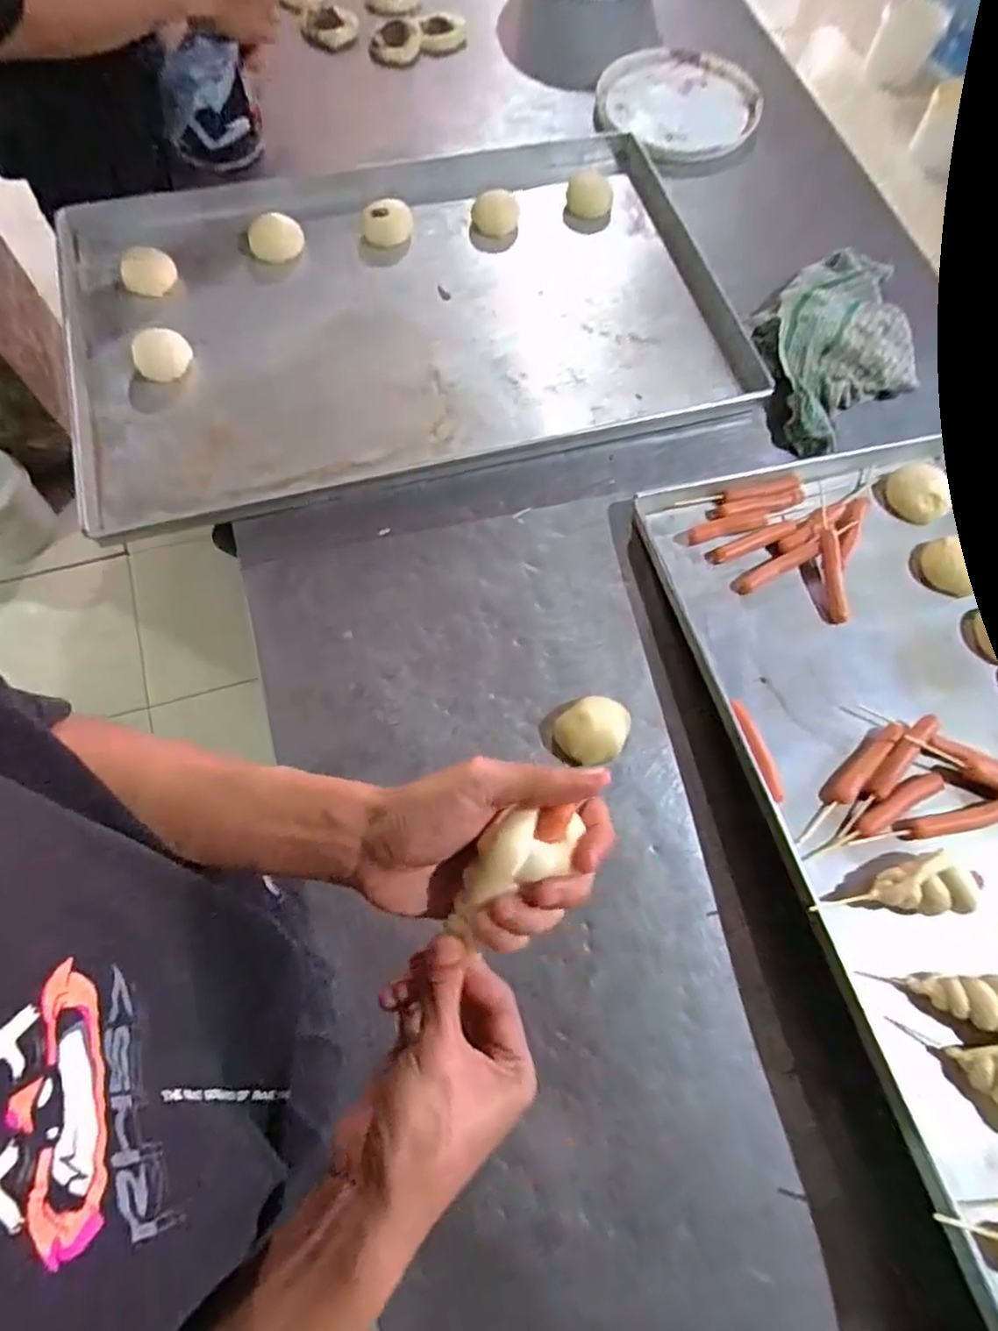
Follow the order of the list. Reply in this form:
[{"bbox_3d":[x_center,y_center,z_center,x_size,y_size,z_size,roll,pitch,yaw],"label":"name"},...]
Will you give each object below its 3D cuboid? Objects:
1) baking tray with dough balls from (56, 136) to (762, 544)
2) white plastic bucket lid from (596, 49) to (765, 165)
[{"bbox_3d":[-0.110,-0.408,0.735,0.728,0.044,0.470,-14,69,-7],"label":"baking tray with dough balls"},{"bbox_3d":[0.257,-0.772,0.897,0.224,0.023,0.228,-3,68,-2],"label":"white plastic bucket lid"}]

